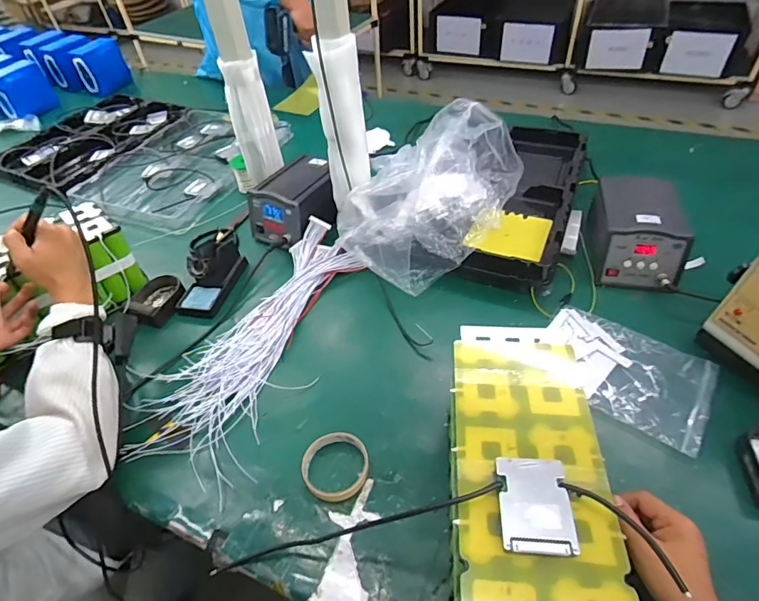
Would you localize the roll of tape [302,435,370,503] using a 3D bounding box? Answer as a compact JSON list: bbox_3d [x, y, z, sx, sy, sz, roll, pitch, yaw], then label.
[{"bbox_3d":[-0.056,0.212,0.579,0.084,0.026,0.079,-3,47,3],"label":"roll of tape"}]

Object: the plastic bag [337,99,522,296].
[{"bbox_3d":[0.075,-0.203,0.767,0.228,0.222,0.285,30,57,28],"label":"plastic bag"}]

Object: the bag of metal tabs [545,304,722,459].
[{"bbox_3d":[0.357,0.101,0.664,0.222,0.014,0.167,25,55,25],"label":"bag of metal tabs"}]

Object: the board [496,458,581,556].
[{"bbox_3d":[0.139,0.180,0.403,0.060,0.005,0.080,1,48,6],"label":"board"}]

